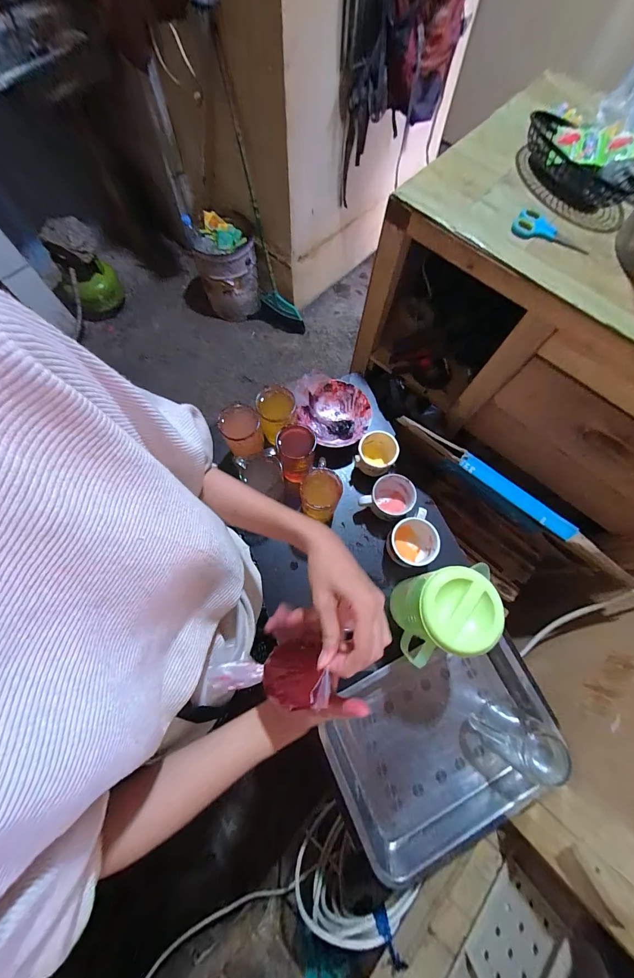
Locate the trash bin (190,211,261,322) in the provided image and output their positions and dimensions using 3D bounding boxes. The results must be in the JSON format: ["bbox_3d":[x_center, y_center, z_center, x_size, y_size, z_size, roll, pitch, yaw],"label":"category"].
[{"bbox_3d":[-0.430,-1.053,1.581,0.274,0.333,0.271,-4,70,-2],"label":"trash bin"}]

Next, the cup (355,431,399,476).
[{"bbox_3d":[0.120,-0.070,0.665,0.070,0.075,0.084,33,73,11],"label":"cup"}]

